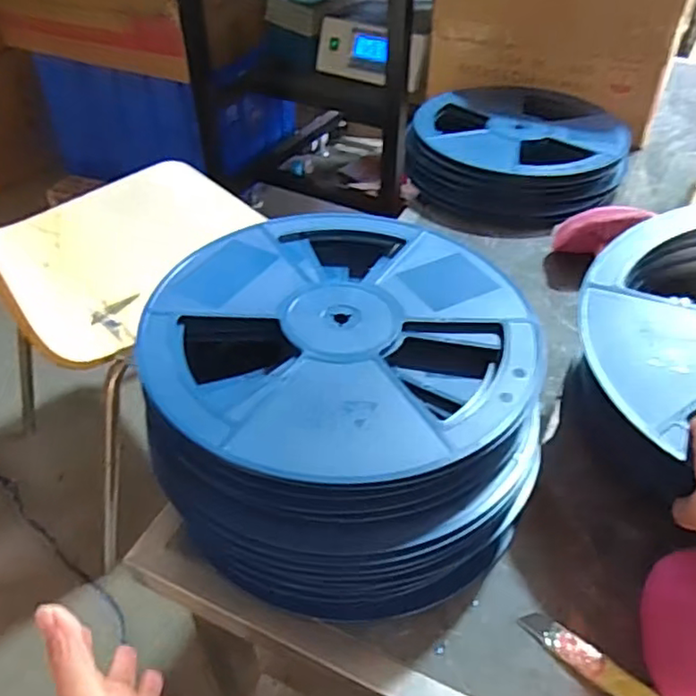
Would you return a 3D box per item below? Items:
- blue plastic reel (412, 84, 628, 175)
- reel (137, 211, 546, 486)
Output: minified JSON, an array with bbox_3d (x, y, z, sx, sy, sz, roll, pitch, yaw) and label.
[{"bbox_3d":[0.260,-0.349,0.983,0.284,0.027,0.313,-25,49,-25],"label":"blue plastic reel"},{"bbox_3d":[-0.005,-0.023,0.523,0.308,0.025,0.299,1,43,1],"label":"reel"}]

